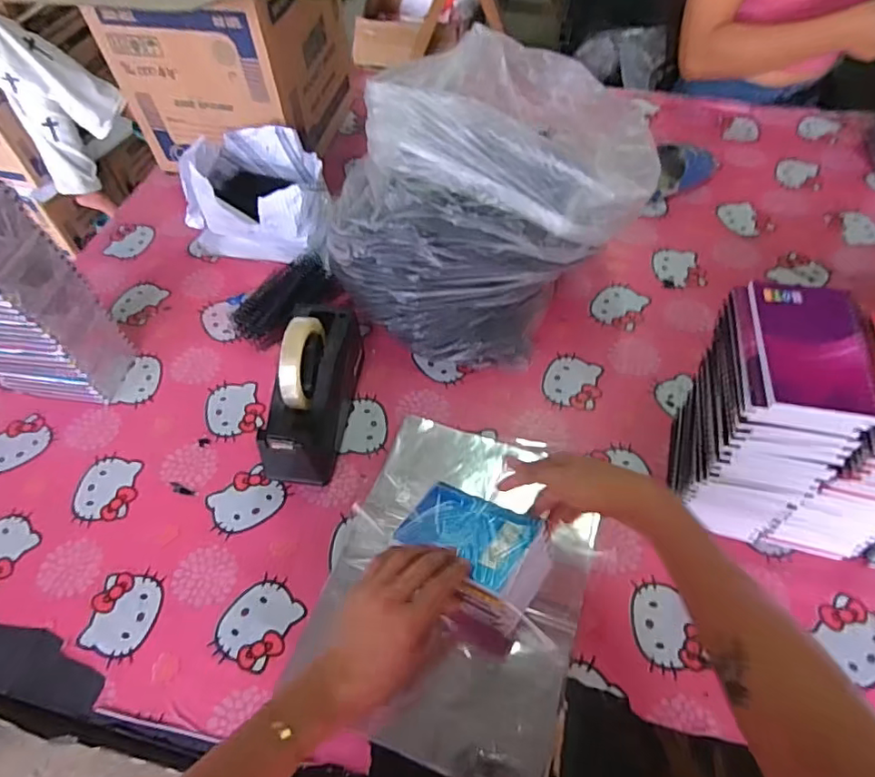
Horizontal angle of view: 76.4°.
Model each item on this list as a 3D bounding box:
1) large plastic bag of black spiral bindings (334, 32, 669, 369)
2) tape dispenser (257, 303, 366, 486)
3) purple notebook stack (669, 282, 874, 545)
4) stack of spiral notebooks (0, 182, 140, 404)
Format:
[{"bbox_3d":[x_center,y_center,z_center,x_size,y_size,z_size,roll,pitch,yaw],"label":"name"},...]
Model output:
[{"bbox_3d":[0.079,-0.253,0.728,0.352,0.268,0.406,20,59,15],"label":"large plastic bag of black spiral bindings"},{"bbox_3d":[-0.148,-0.006,0.657,0.079,0.128,0.221,5,56,5],"label":"tape dispenser"},{"bbox_3d":[0.301,0.038,0.541,0.101,0.242,0.137,8,57,7],"label":"purple notebook stack"},{"bbox_3d":[-0.484,-0.097,0.634,0.133,0.288,0.114,11,57,9],"label":"stack of spiral notebooks"}]

